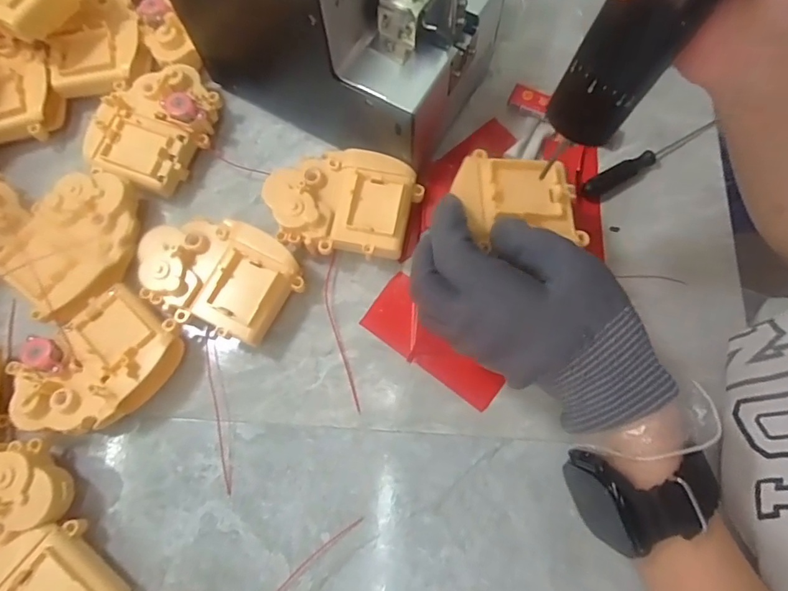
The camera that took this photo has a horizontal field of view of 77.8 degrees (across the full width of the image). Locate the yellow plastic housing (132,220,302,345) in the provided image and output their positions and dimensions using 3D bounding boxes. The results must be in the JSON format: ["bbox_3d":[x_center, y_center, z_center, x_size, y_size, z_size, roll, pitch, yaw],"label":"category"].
[{"bbox_3d":[-0.115,-0.013,0.327,0.097,0.037,0.069,24,76,9],"label":"yellow plastic housing"}]

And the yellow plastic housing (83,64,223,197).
[{"bbox_3d":[-0.177,-0.124,0.364,0.076,0.039,0.094,15,75,6],"label":"yellow plastic housing"}]

